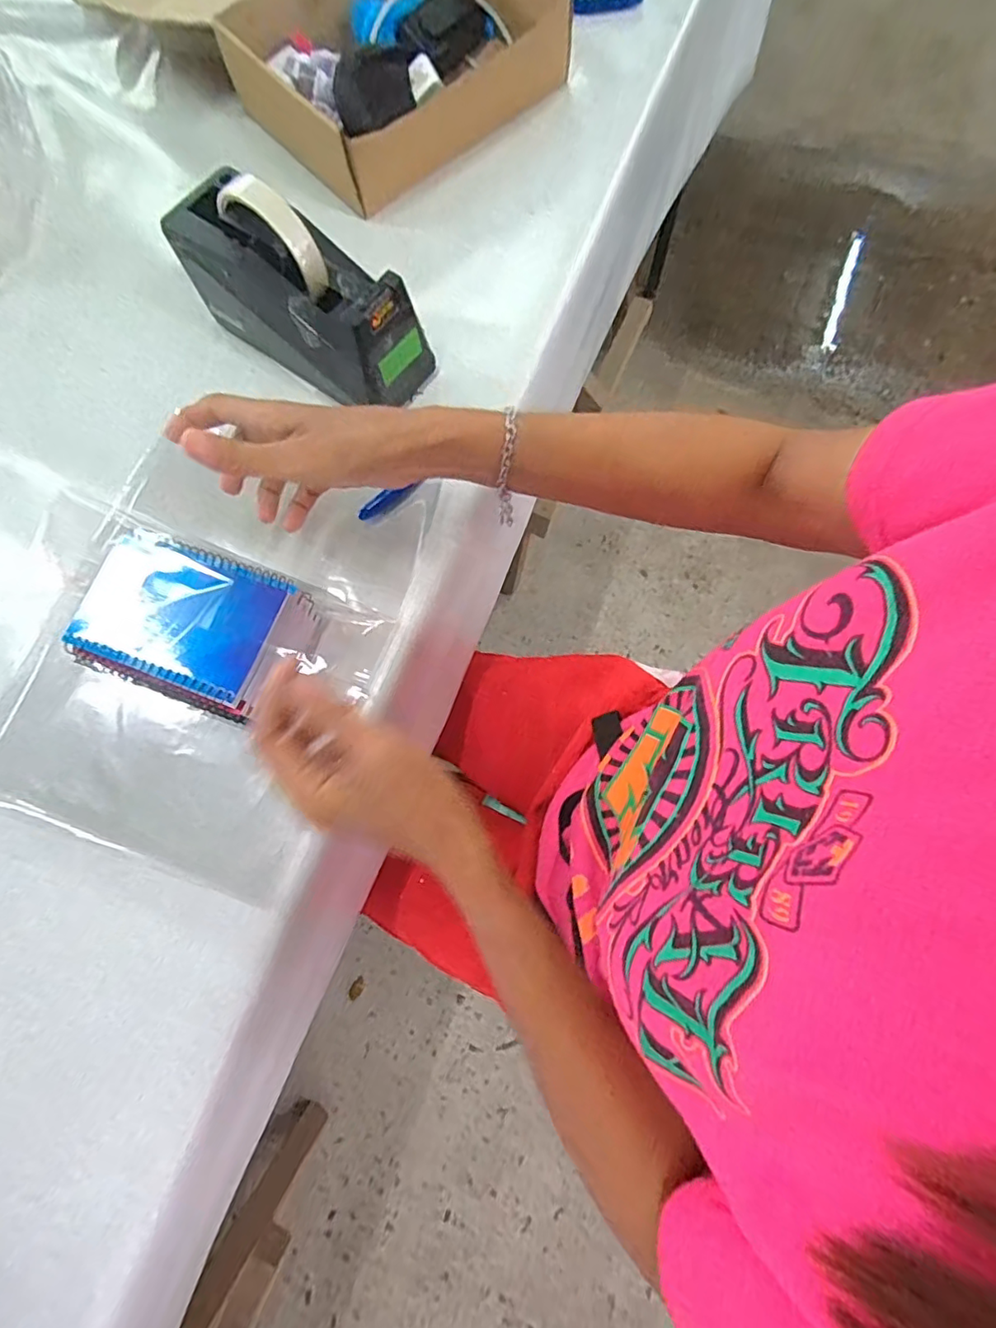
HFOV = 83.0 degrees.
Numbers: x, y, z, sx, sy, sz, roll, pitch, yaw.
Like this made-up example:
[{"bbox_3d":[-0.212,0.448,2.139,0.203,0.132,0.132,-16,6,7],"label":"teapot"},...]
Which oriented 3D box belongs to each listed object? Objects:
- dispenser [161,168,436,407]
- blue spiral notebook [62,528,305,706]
[{"bbox_3d":[-0.155,-0.290,0.440,0.197,0.111,0.074,33,78,10],"label":"dispenser"},{"bbox_3d":[-0.214,-0.036,0.374,0.126,0.011,0.090,17,76,8],"label":"blue spiral notebook"}]

